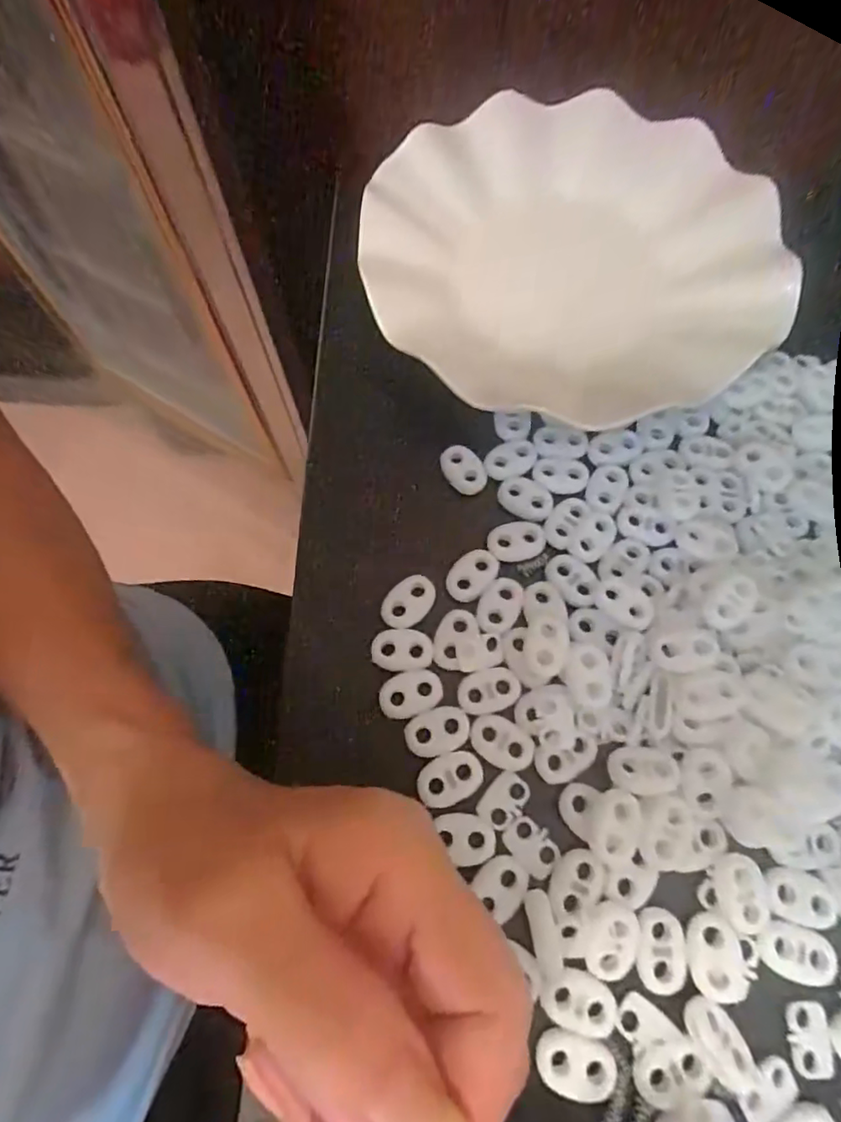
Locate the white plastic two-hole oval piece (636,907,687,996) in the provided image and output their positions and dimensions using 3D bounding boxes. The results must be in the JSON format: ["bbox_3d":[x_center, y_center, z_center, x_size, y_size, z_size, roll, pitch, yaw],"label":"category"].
[{"bbox_3d":[0.073,0.119,0.176,0.014,0.004,0.022,7,69,3],"label":"white plastic two-hole oval piece"}]

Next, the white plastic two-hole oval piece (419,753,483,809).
[{"bbox_3d":[0.010,0.073,0.194,0.022,0.004,0.015,-22,70,-8],"label":"white plastic two-hole oval piece"}]

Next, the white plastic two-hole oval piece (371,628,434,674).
[{"bbox_3d":[-0.007,0.032,0.209,0.022,0.004,0.015,0,69,1],"label":"white plastic two-hole oval piece"}]

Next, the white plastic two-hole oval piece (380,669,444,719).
[{"bbox_3d":[-0.003,0.047,0.203,0.022,0.004,0.015,-24,70,-8],"label":"white plastic two-hole oval piece"}]

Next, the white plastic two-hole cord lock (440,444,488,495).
[{"bbox_3d":[0.018,-0.038,0.238,0.015,0.006,0.021,-39,73,-13],"label":"white plastic two-hole cord lock"}]

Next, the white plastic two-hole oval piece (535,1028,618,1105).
[{"bbox_3d":[0.045,0.145,0.168,0.022,0.004,0.016,11,69,5],"label":"white plastic two-hole oval piece"}]

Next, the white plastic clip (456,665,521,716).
[{"bbox_3d":[0.024,0.045,0.203,0.022,0.004,0.014,-16,69,-5],"label":"white plastic clip"}]

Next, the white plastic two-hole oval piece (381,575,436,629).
[{"bbox_3d":[-0.005,0.015,0.215,0.023,0.004,0.015,-43,74,-14],"label":"white plastic two-hole oval piece"}]

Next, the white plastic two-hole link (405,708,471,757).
[{"bbox_3d":[0.006,0.058,0.199,0.022,0.004,0.014,-19,70,-7],"label":"white plastic two-hole link"}]

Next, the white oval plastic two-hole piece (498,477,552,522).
[{"bbox_3d":[0.042,-0.025,0.232,0.022,0.004,0.016,33,73,13],"label":"white oval plastic two-hole piece"}]

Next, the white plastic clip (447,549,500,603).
[{"bbox_3d":[0.020,0.005,0.219,0.023,0.004,0.015,-41,74,-14],"label":"white plastic clip"}]

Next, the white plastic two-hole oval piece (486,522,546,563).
[{"bbox_3d":[0.037,-0.008,0.224,0.022,0.004,0.015,-9,69,-3],"label":"white plastic two-hole oval piece"}]

